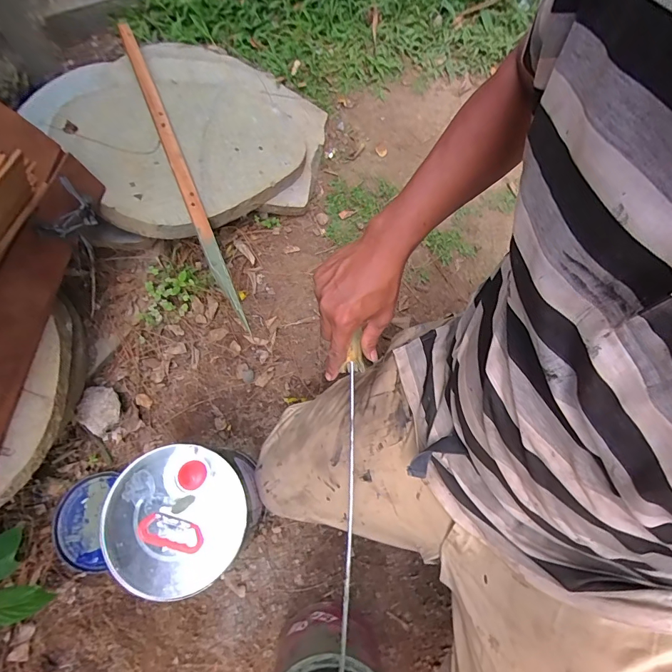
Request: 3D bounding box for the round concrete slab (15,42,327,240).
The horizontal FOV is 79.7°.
[{"bbox_3d":[-0.318,-0.439,0.848,0.585,0.079,0.541,10,62,-12],"label":"round concrete slab"}]

